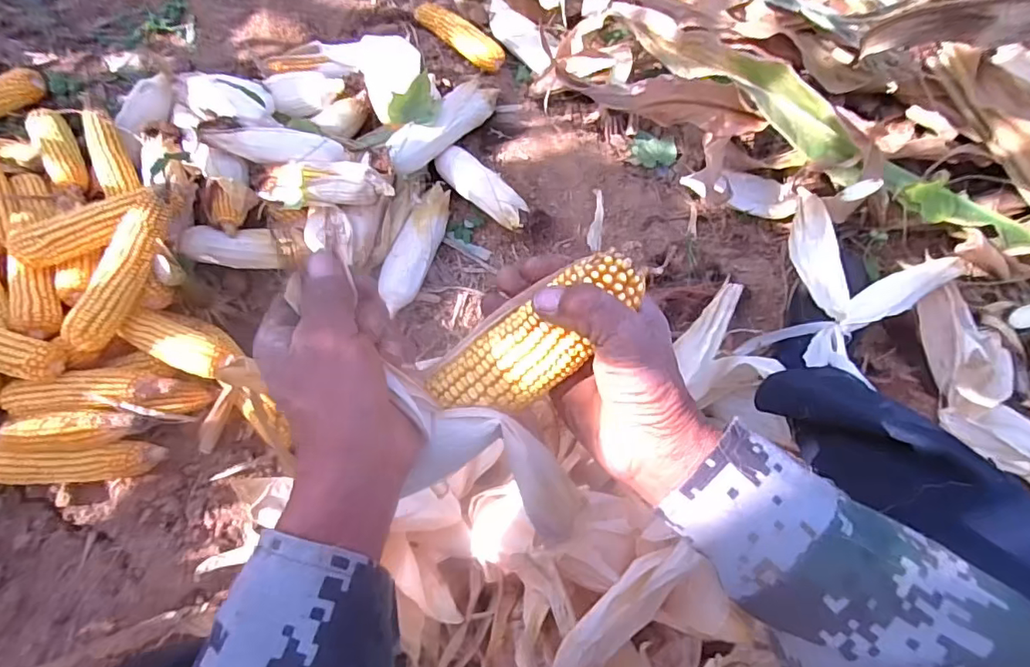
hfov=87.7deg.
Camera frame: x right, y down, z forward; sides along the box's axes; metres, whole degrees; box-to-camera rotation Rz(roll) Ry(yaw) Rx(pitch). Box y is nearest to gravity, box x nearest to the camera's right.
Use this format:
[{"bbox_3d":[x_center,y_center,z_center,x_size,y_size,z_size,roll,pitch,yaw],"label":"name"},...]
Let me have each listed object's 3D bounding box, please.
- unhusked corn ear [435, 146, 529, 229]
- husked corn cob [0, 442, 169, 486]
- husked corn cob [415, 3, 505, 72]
[{"bbox_3d":[-0.052,-0.229,0.848,0.051,0.042,0.187,-41,75,-12],"label":"unhusked corn ear"},{"bbox_3d":[-0.588,0.173,0.717,0.213,0.043,0.050,-2,70,-14],"label":"husked corn cob"},{"bbox_3d":[-0.099,-0.530,0.960,0.191,0.045,0.043,37,75,12],"label":"husked corn cob"}]

